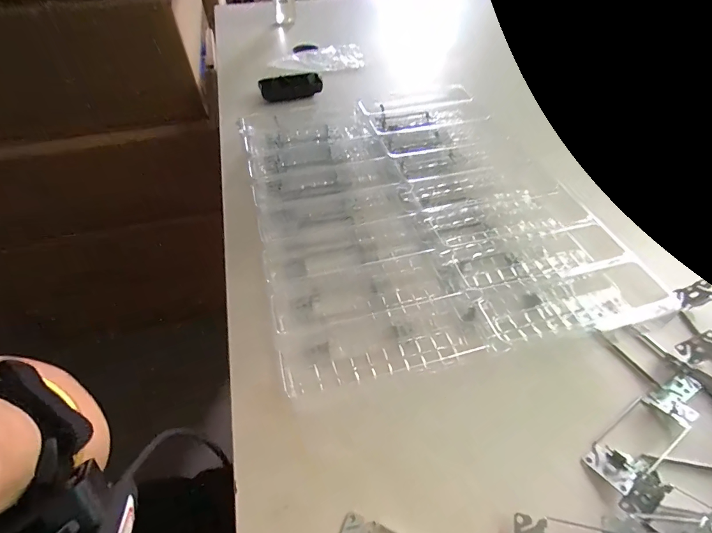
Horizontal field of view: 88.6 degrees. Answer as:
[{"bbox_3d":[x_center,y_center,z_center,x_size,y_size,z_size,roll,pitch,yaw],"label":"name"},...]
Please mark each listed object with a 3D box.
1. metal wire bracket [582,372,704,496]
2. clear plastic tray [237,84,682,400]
[{"bbox_3d":[0.247,0.128,0.300,0.139,0.017,0.036,-27,57,-20],"label":"metal wire bracket"},{"bbox_3d":[0.061,-0.082,0.439,0.350,0.050,0.417,-12,53,-9],"label":"clear plastic tray"}]

